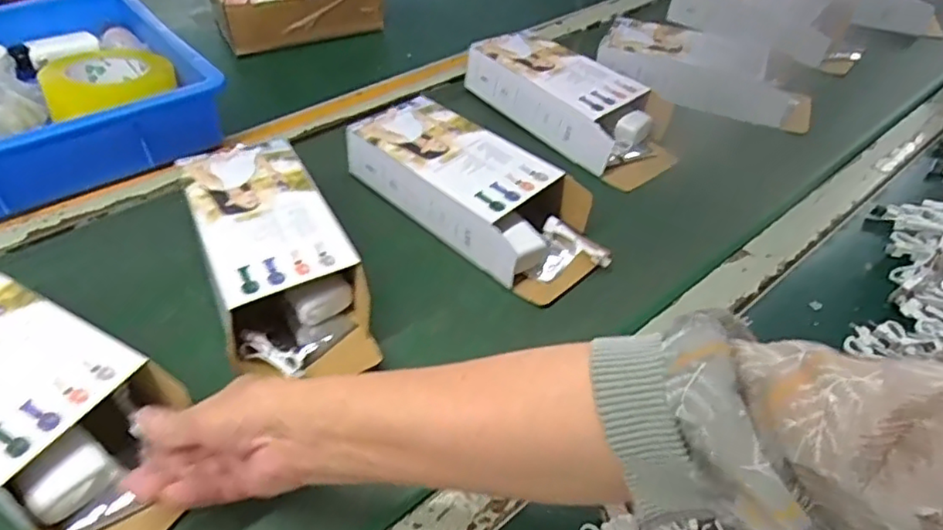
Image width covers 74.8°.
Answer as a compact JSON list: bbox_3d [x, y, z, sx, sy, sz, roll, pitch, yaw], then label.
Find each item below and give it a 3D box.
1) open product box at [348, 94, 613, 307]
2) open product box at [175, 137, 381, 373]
[{"bbox_3d":[0.005,-0.070,0.570,0.256,0.063,0.115,37,59,25],"label":"open product box"},{"bbox_3d":[-0.157,-0.009,0.499,0.105,0.057,0.252,-19,54,-17],"label":"open product box"}]

